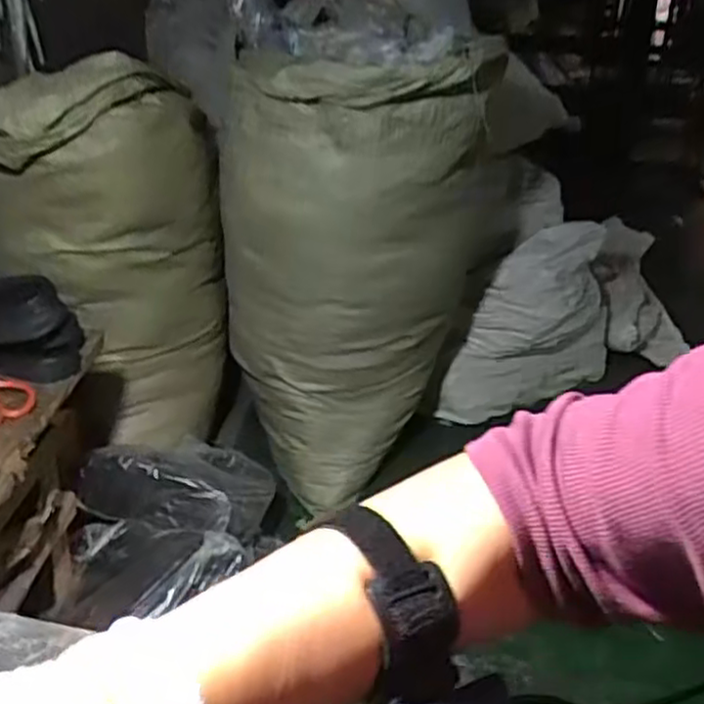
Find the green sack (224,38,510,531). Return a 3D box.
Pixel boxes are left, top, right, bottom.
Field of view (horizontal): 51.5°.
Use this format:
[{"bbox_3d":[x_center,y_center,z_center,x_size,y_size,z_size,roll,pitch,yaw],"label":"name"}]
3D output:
[{"bbox_3d":[-0.021,-0.096,1.352,0.414,0.841,0.342,-3,27,-8],"label":"green sack"}]

